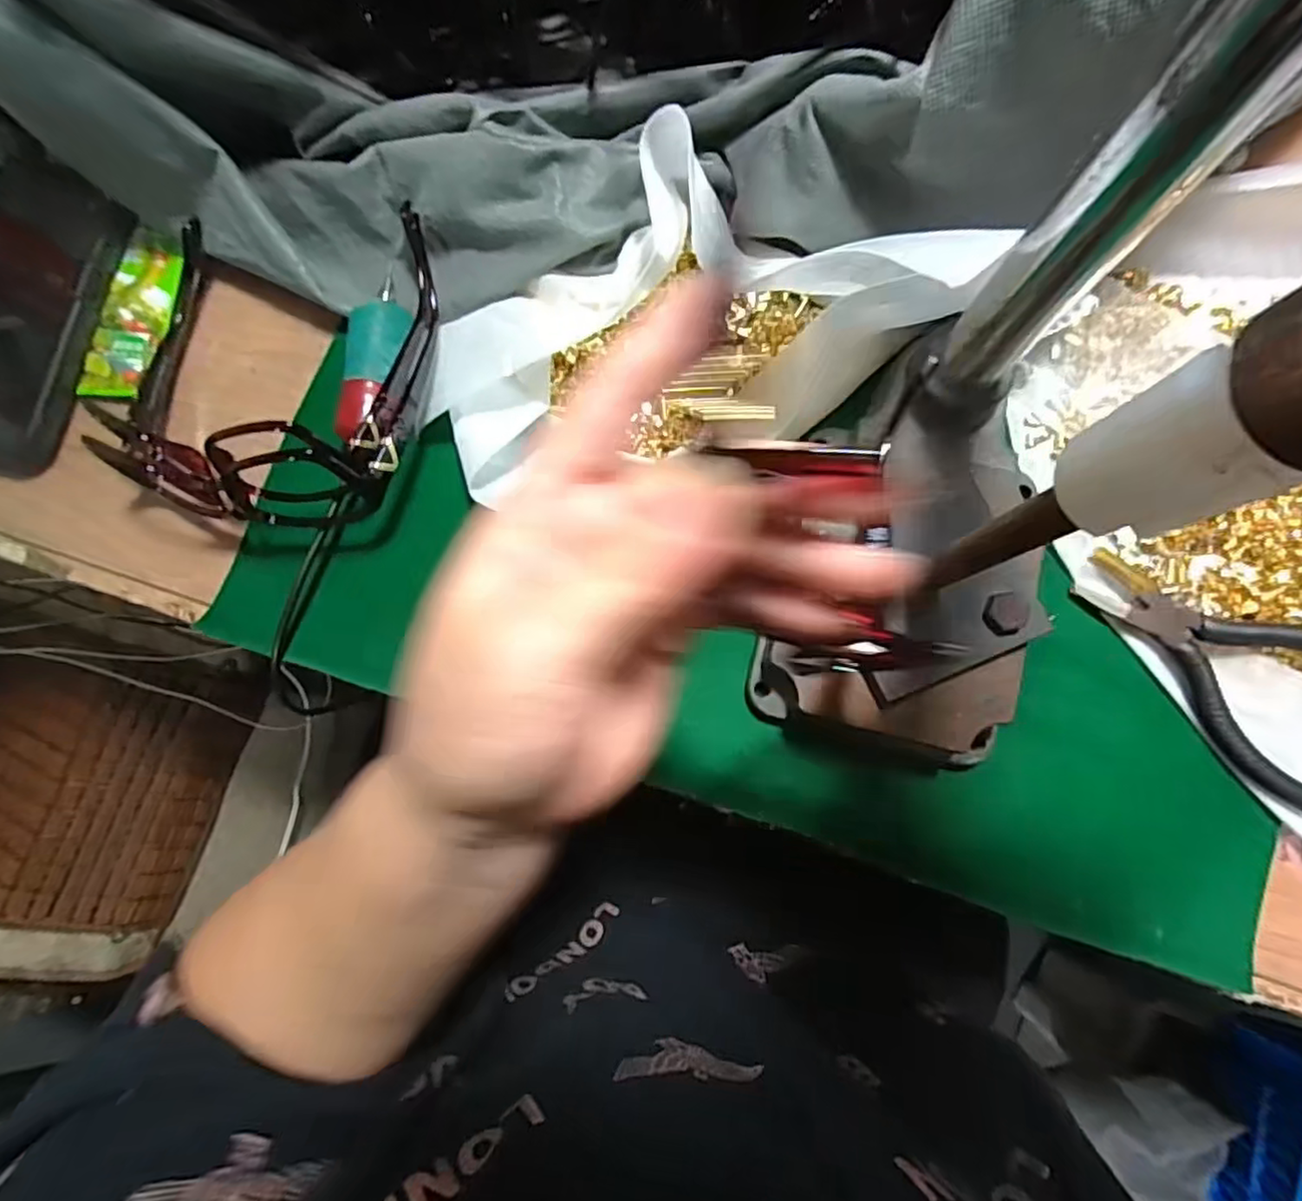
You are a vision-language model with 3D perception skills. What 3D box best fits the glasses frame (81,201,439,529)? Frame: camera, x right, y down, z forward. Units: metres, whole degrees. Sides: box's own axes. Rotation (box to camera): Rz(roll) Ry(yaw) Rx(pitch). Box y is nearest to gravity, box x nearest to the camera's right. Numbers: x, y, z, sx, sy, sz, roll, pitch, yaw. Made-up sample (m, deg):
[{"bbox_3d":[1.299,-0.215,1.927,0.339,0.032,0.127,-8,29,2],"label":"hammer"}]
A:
[{"bbox_3d":[-0.190,-0.116,0.318,0.163,0.062,0.158,5,81,2],"label":"glasses frame"}]

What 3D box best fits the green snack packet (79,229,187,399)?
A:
[{"bbox_3d":[-0.281,-0.157,0.348,0.037,0.009,0.102,3,81,2],"label":"green snack packet"}]

